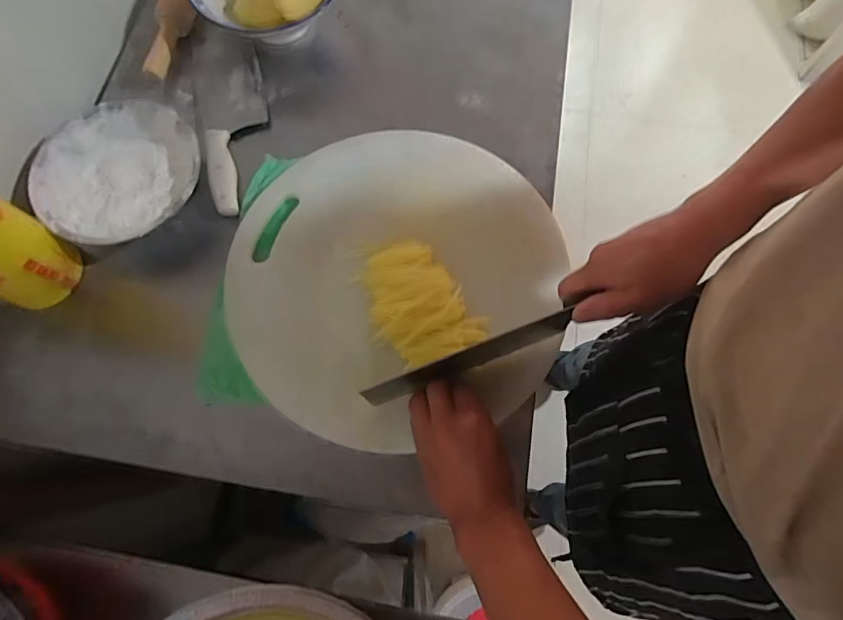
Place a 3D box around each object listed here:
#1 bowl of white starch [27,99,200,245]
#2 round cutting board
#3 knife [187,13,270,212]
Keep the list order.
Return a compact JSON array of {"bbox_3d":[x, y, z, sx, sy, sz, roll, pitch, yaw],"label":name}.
[{"bbox_3d":[-0.336,-0.150,0.534,0.165,0.045,0.174,0,72,1],"label":"bowl of white starch"},{"bbox_3d":[-0.024,-0.043,0.514,0.358,0.036,0.351,0,72,1],"label":"round cutting board"},{"bbox_3d":[-0.236,-0.255,0.585,0.084,0.026,0.288,-17,72,-4],"label":"knife"}]

